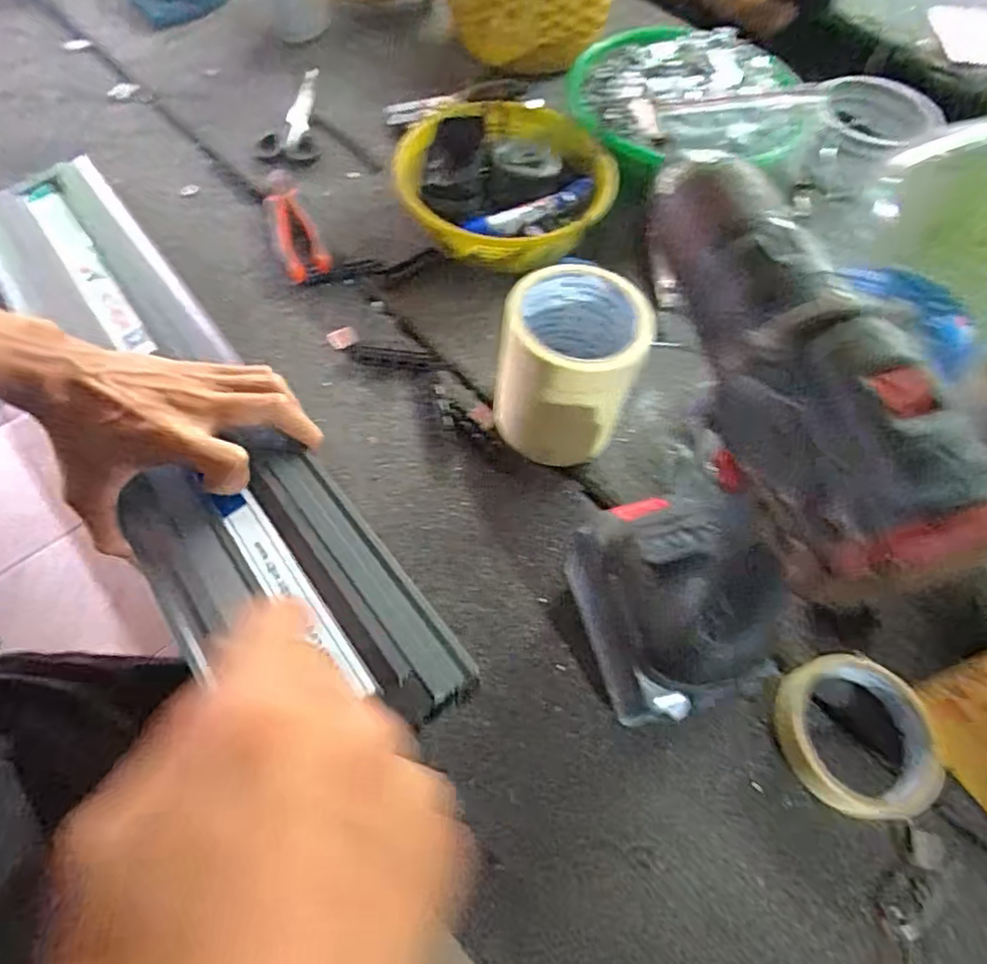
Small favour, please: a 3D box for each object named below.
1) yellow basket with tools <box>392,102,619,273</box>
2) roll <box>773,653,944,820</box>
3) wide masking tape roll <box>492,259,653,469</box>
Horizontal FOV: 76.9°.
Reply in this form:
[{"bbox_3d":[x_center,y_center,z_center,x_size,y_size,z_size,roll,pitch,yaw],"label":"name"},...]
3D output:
[{"bbox_3d":[0.007,-0.278,0.580,0.182,0.083,0.187,-5,62,-4],"label":"yellow basket with tools"},{"bbox_3d":[0.225,0.158,0.387,0.084,0.025,0.093,-7,62,-4],"label":"roll"},{"bbox_3d":[0.056,-0.080,0.459,0.087,0.124,0.099,17,62,8],"label":"wide masking tape roll"}]

